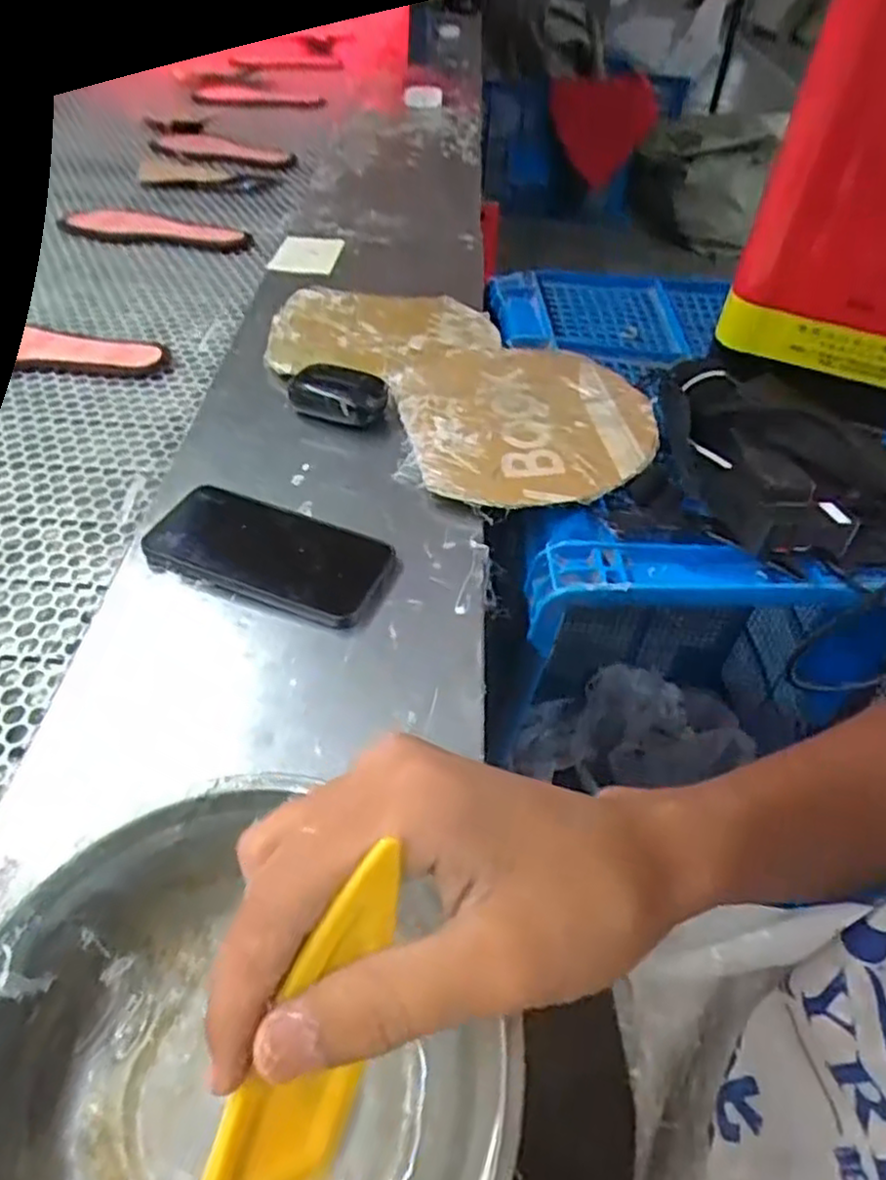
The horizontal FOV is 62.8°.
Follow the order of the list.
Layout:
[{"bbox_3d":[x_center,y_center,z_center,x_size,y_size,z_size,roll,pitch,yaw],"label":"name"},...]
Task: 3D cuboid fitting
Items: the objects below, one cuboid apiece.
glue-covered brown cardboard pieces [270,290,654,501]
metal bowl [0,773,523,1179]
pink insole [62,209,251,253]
[{"bbox_3d":[0.006,-0.191,0.639,0.210,0.016,0.385,-32,54,-28],"label":"glue-covered brown cardboard pieces"},{"bbox_3d":[-0.079,0.188,0.271,0.194,0.078,0.179,1,46,-1],"label":"metal bowl"},{"bbox_3d":[-0.364,-0.456,0.920,0.265,0.008,0.087,12,47,10],"label":"pink insole"}]

